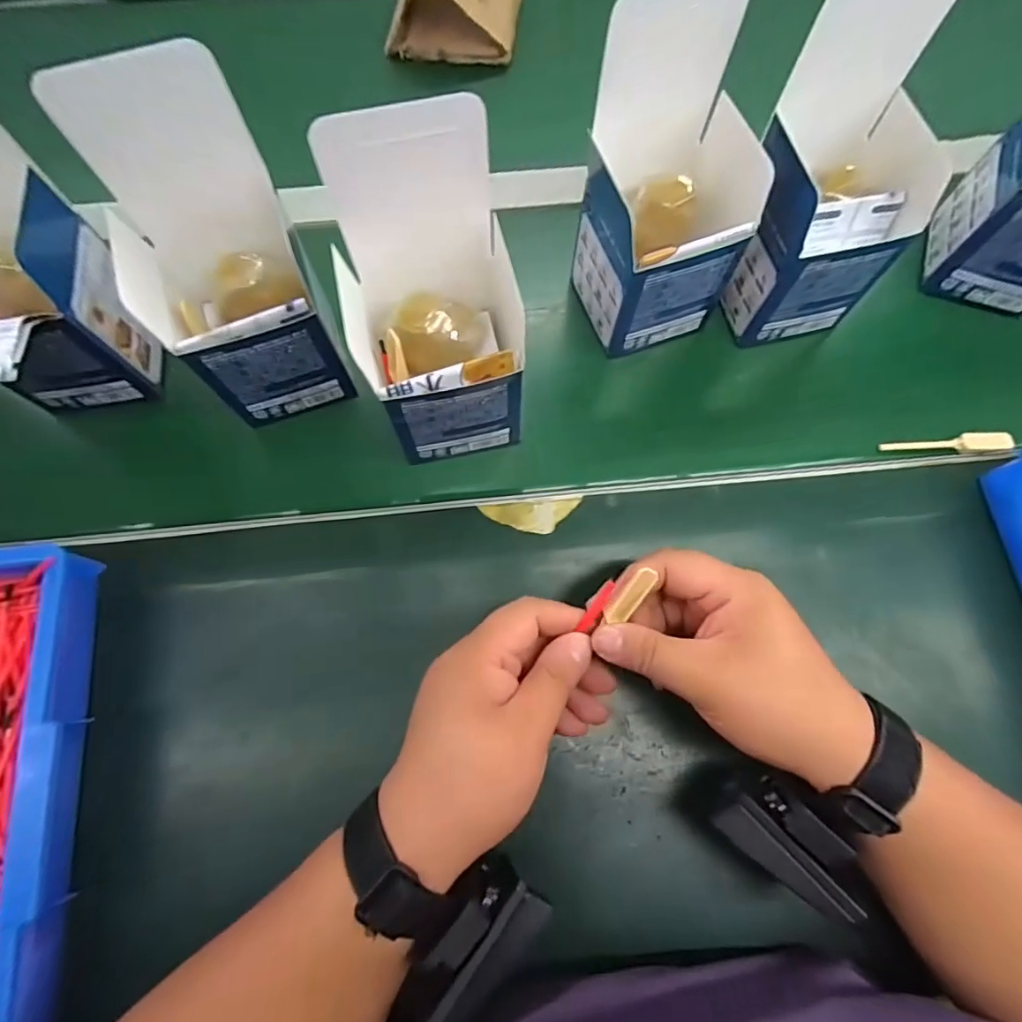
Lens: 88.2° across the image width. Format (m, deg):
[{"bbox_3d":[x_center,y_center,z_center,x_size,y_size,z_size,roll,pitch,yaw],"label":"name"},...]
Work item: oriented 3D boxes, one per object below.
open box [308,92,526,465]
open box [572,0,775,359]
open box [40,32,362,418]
[{"bbox_3d":[-0.042,-0.110,0.304,0.097,0.173,0.097,-11,72,-3],"label":"open box"},{"bbox_3d":[0.101,-0.194,0.326,0.098,0.170,0.089,-18,73,-5],"label":"open box"},{"bbox_3d":[-0.166,-0.138,0.306,0.104,0.170,0.089,-20,73,-6],"label":"open box"}]

